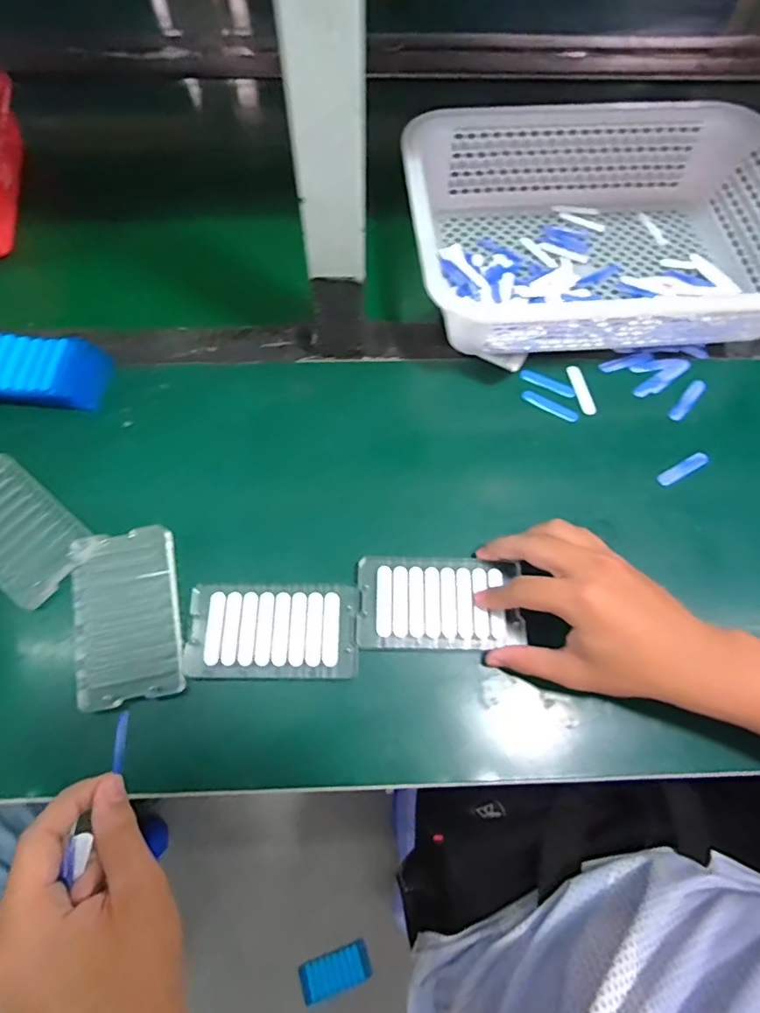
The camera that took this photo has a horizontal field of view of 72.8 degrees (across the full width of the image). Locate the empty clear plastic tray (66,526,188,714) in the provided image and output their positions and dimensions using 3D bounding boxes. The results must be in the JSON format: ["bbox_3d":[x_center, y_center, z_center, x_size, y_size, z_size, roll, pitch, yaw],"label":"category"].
[{"bbox_3d":[-0.182,0.076,0.370,0.069,0.011,0.121,-13,68,-6],"label":"empty clear plastic tray"}]

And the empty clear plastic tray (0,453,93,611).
[{"bbox_3d":[-0.284,0.016,0.399,0.123,0.018,0.069,39,72,14],"label":"empty clear plastic tray"}]

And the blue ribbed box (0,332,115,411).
[{"bbox_3d":[-0.308,-0.115,0.443,0.138,0.027,0.064,6,68,2],"label":"blue ribbed box"}]

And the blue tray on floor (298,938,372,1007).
[{"bbox_3d":[-0.077,0.807,0.892,0.116,0.027,0.058,-15,69,-7],"label":"blue tray on floor"}]

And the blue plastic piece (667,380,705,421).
[{"bbox_3d":[0.277,-0.096,0.462,0.013,0.004,0.052,39,72,14],"label":"blue plastic piece"}]

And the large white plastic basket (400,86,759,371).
[{"bbox_3d":[0.208,-0.261,0.486,0.354,0.080,0.250,-2,68,-2],"label":"large white plastic basket"}]

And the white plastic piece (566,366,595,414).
[{"bbox_3d":[0.182,-0.106,0.464,0.012,0.004,0.051,-14,68,-6],"label":"white plastic piece"}]

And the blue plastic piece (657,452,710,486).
[{"bbox_3d":[0.260,-0.031,0.443,0.053,0.008,0.012,-27,71,-11],"label":"blue plastic piece"}]

